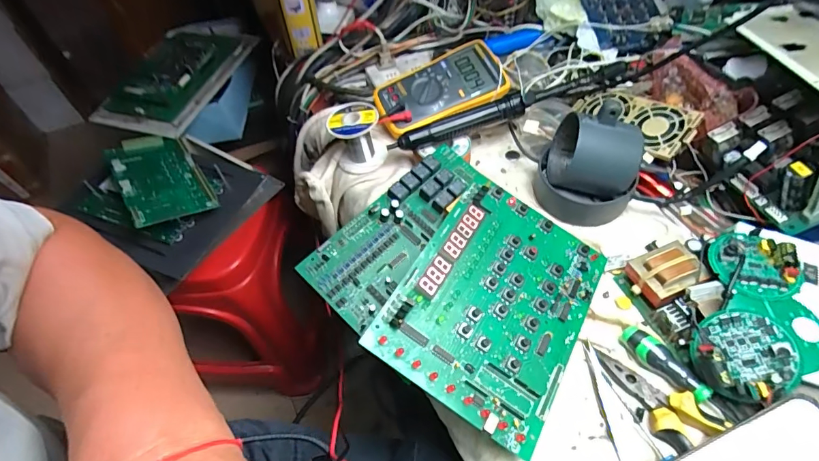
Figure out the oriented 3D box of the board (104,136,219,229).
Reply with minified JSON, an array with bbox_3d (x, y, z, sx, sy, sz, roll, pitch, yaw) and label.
[{"bbox_3d":[-0.413,-0.093,0.710,0.119,0.017,0.215,-23,58,-28],"label":"board"}]

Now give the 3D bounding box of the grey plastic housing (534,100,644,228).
[{"bbox_3d":[0.196,-0.070,0.477,0.104,0.112,0.076,24,59,20],"label":"grey plastic housing"}]

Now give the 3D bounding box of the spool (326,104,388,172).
[{"bbox_3d":[-0.067,-0.121,0.557,0.064,0.067,0.064,-7,53,-1],"label":"spool"}]

